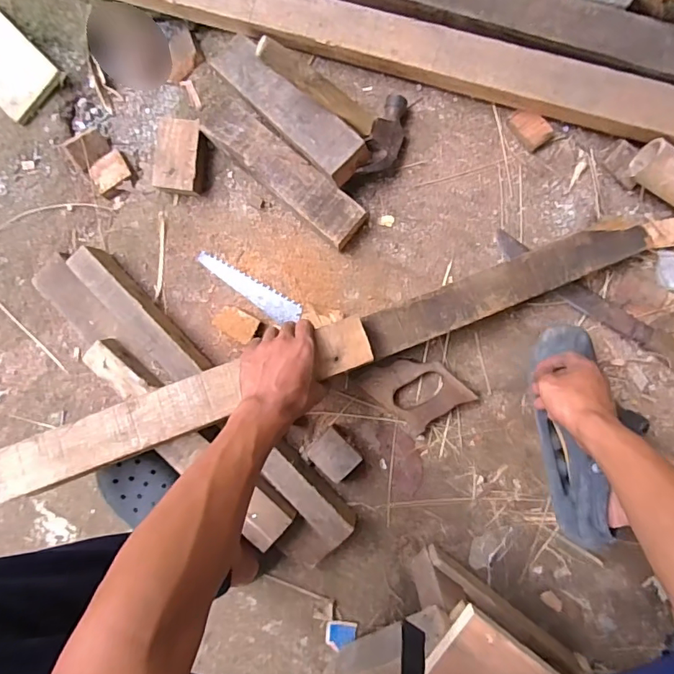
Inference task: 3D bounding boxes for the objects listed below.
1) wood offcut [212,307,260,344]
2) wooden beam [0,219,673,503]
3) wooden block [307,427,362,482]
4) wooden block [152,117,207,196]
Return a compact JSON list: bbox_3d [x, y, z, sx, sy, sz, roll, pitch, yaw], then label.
[{"bbox_3d":[-0.143,-0.018,0.697,0.061,0.022,0.040,27,91,5],"label":"wood offcut"},{"bbox_3d":[0.030,0.006,0.599,0.888,0.044,0.064,-21,87,-7],"label":"wooden beam"},{"bbox_3d":[-0.001,0.163,0.686,0.062,0.043,0.049,43,93,5],"label":"wooden block"},{"bbox_3d":[-0.221,-0.254,0.701,0.063,0.045,0.102,8,90,5],"label":"wooden block"}]

